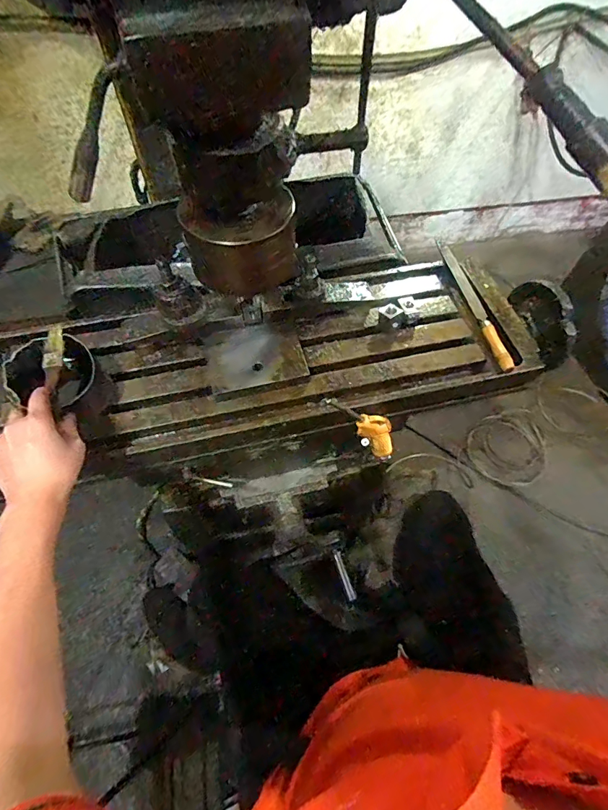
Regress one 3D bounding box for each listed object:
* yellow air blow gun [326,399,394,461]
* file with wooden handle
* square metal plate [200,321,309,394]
[{"bbox_3d":[0.100,0.039,0.571,0.056,0.212,0.025,-22,58,15],"label":"yellow air blow gun"},{"bbox_3d":[0.263,-0.162,0.629,0.026,0.026,0.274,-7,59,-6],"label":"file with wooden handle"},{"bbox_3d":[-0.067,-0.068,0.547,0.129,0.012,0.093,-12,60,-9],"label":"square metal plate"}]

